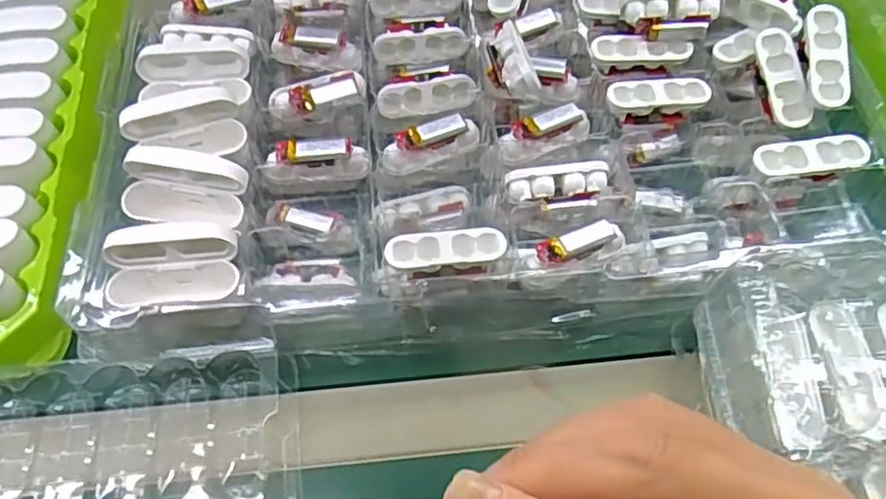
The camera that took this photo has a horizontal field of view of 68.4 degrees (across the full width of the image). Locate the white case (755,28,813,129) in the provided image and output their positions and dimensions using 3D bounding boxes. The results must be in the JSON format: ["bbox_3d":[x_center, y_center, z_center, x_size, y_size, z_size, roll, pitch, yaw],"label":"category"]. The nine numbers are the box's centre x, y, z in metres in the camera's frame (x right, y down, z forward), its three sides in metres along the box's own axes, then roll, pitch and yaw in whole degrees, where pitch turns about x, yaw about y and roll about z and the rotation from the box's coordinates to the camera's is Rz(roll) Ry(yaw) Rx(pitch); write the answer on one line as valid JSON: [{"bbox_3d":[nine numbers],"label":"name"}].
[{"bbox_3d":[0.202,-0.102,0.388,0.020,0.008,0.064,-8,77,-2],"label":"white case"}]

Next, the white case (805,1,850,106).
[{"bbox_3d":[0.219,-0.111,0.371,0.021,0.008,0.064,3,78,4],"label":"white case"}]

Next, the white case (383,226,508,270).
[{"bbox_3d":[0.002,-0.001,0.348,0.062,0.006,0.021,-7,62,-1],"label":"white case"}]

